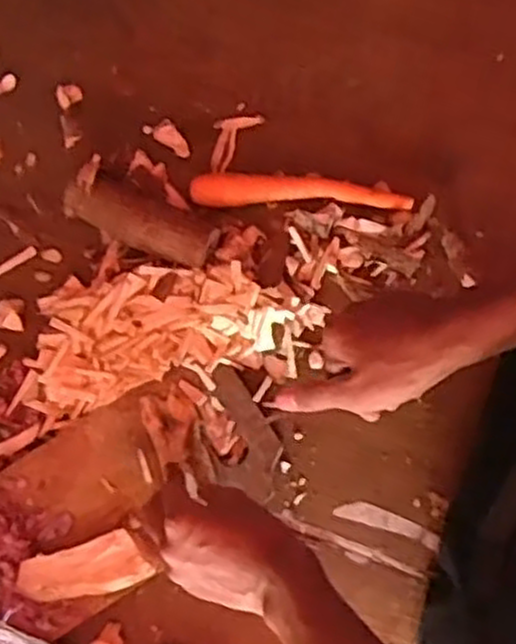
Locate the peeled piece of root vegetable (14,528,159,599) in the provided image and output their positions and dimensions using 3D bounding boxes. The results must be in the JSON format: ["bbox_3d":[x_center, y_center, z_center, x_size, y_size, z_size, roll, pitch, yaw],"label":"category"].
[{"bbox_3d":[-0.133,0.188,0.610,0.103,0.011,0.041,-11,79,0],"label":"peeled piece of root vegetable"}]

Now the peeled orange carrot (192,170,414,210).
[{"bbox_3d":[0.037,-0.112,0.676,0.181,0.025,0.031,1,77,4],"label":"peeled orange carrot"}]

